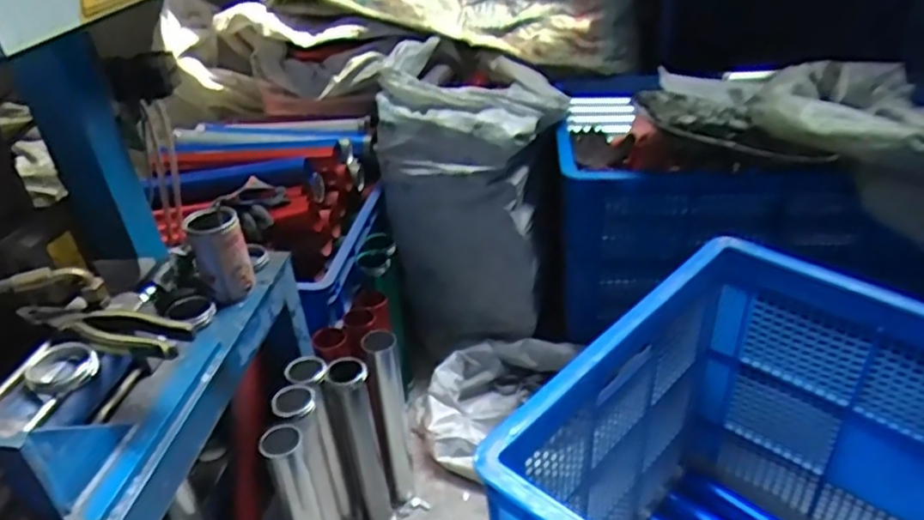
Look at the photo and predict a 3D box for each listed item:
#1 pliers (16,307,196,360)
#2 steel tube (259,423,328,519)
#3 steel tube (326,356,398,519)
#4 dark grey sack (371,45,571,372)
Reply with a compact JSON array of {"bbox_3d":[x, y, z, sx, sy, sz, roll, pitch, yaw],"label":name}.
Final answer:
[{"bbox_3d":[-0.369,0.071,0.663,0.191,0.024,0.051,6,34,13],"label":"pliers"},{"bbox_3d":[-0.224,0.378,0.942,0.061,0.344,0.062,-18,36,-22],"label":"steel tube"},{"bbox_3d":[-0.160,0.309,1.050,0.068,0.357,0.051,-9,34,-10],"label":"steel tube"},{"bbox_3d":[0.020,-0.133,1.433,0.354,0.542,0.375,-1,33,3],"label":"dark grey sack"}]

